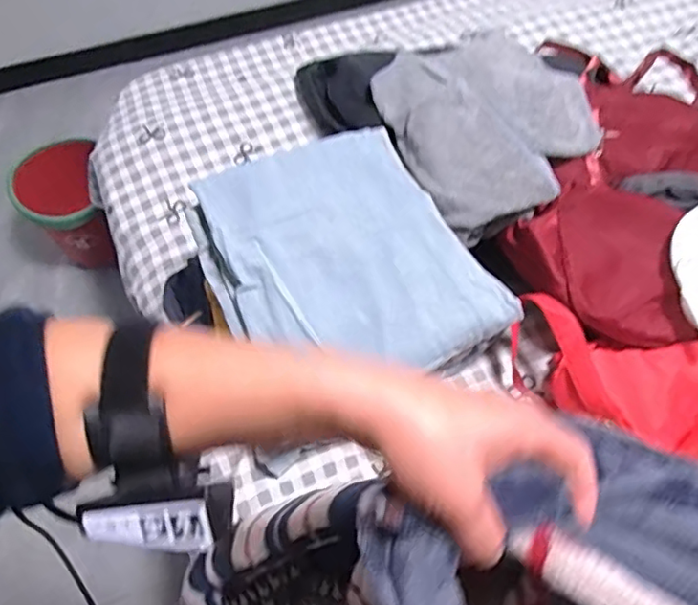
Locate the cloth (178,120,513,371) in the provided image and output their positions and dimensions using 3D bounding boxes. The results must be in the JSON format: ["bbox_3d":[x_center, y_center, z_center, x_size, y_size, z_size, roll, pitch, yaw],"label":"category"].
[{"bbox_3d":[-0.003,-0.045,0.658,0.279,0.034,0.283,-24,83,-12],"label":"cloth"}]

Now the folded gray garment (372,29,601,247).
[{"bbox_3d":[0.197,-0.249,0.790,0.262,0.069,0.305,-18,63,-9],"label":"folded gray garment"}]

